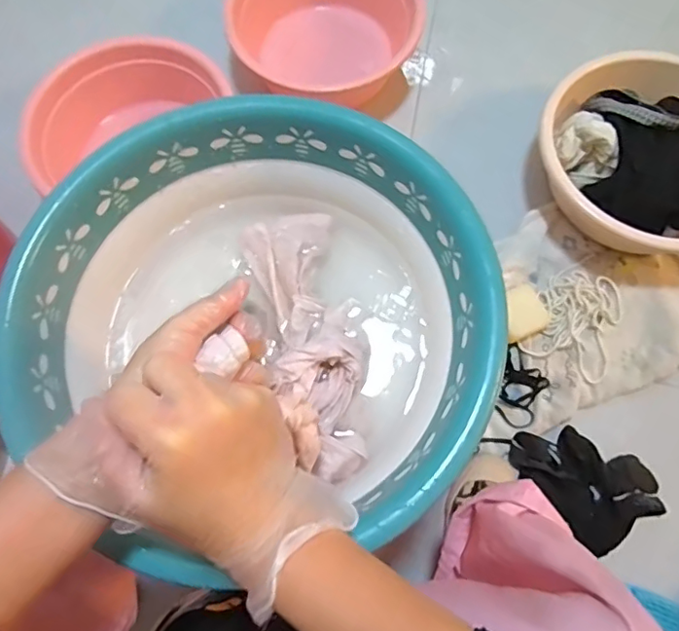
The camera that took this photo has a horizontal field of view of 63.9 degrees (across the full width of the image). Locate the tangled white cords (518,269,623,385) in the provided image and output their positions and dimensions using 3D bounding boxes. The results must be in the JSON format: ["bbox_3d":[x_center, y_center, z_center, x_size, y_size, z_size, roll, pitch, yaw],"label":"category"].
[{"bbox_3d":[0.336,0.004,0.764,0.113,0.008,0.149,26,75,8],"label":"tangled white cords"}]

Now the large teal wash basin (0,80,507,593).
[{"bbox_3d":[-0.063,0.006,0.454,0.355,0.111,0.344,0,73,1],"label":"large teal wash basin"}]

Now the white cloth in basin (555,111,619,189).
[{"bbox_3d":[0.352,-0.239,0.769,0.089,0.063,0.088,32,76,10],"label":"white cloth in basin"}]

